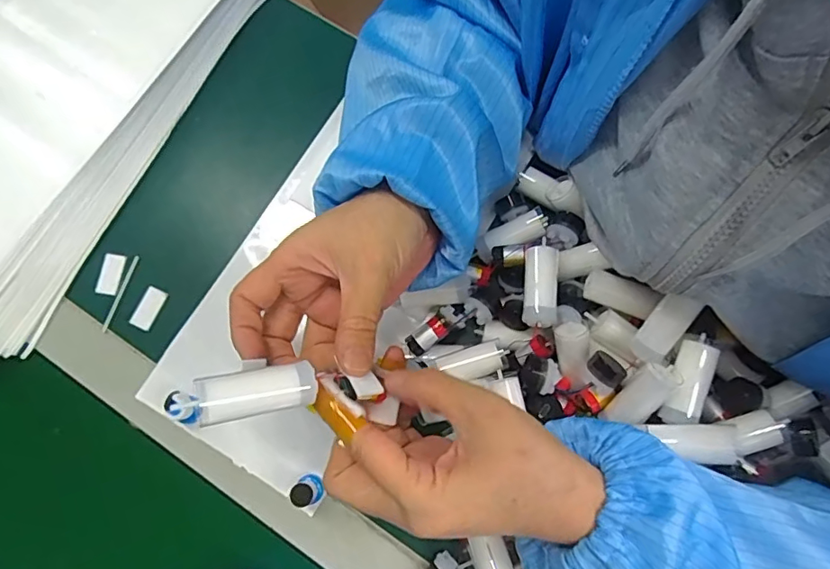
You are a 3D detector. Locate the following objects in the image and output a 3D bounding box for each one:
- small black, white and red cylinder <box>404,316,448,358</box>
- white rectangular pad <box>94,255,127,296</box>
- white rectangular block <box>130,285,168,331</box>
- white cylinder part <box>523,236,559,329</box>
[{"bbox_3d":[0.008,0.034,0.350,0.031,0.012,0.014,-39,80,-7],"label":"small black, white and red cylinder"},{"bbox_3d":[-0.228,-0.008,0.392,0.017,0.004,0.030,11,78,3],"label":"white rectangular pad"},{"bbox_3d":[-0.196,0.017,0.383,0.017,0.004,0.031,26,79,6],"label":"white rectangular block"},{"bbox_3d":[0.080,0.000,0.335,0.021,0.020,0.054,4,78,2],"label":"white cylinder part"}]

